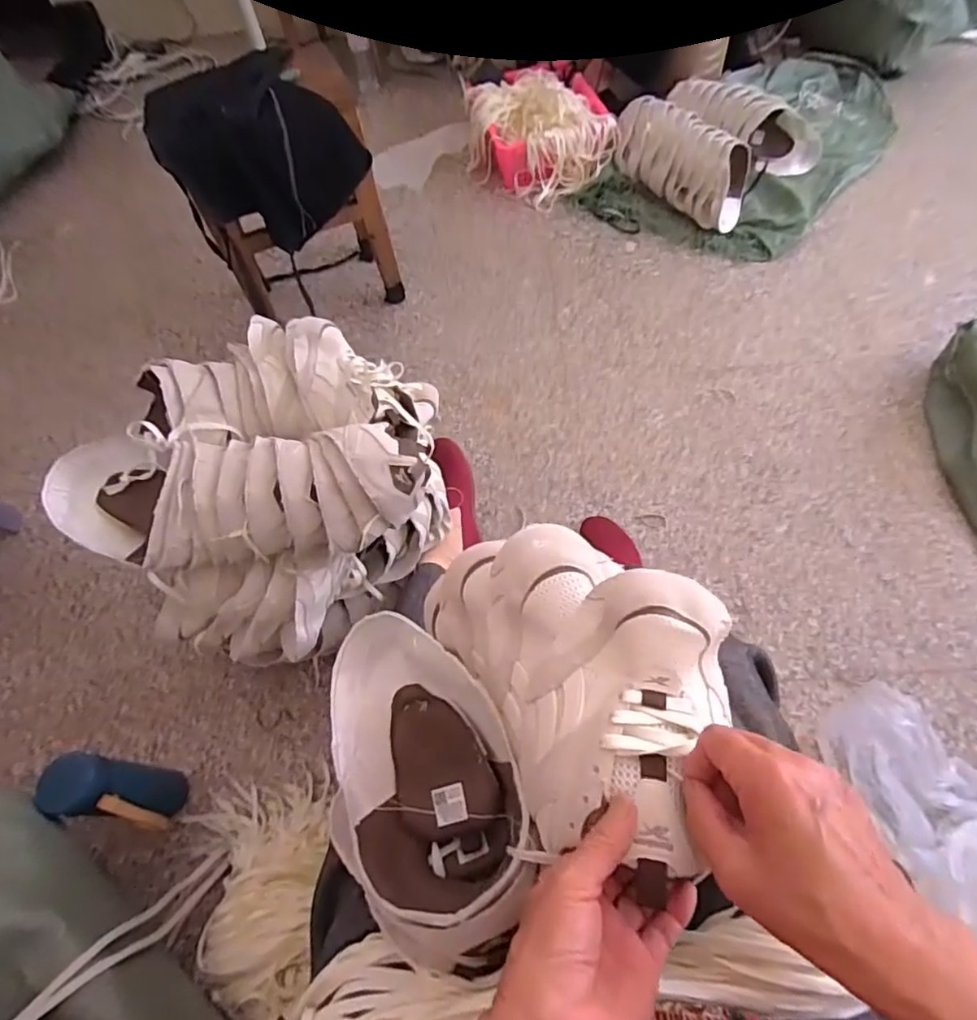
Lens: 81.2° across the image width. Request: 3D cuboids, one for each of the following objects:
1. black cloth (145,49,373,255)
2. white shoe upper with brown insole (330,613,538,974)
[{"bbox_3d":[-0.389,-0.609,1.006,0.291,0.232,0.190,-41,65,-16],"label":"black cloth"},{"bbox_3d":[-0.054,0.202,0.435,0.137,0.093,0.238,-21,61,-6],"label":"white shoe upper with brown insole"}]

